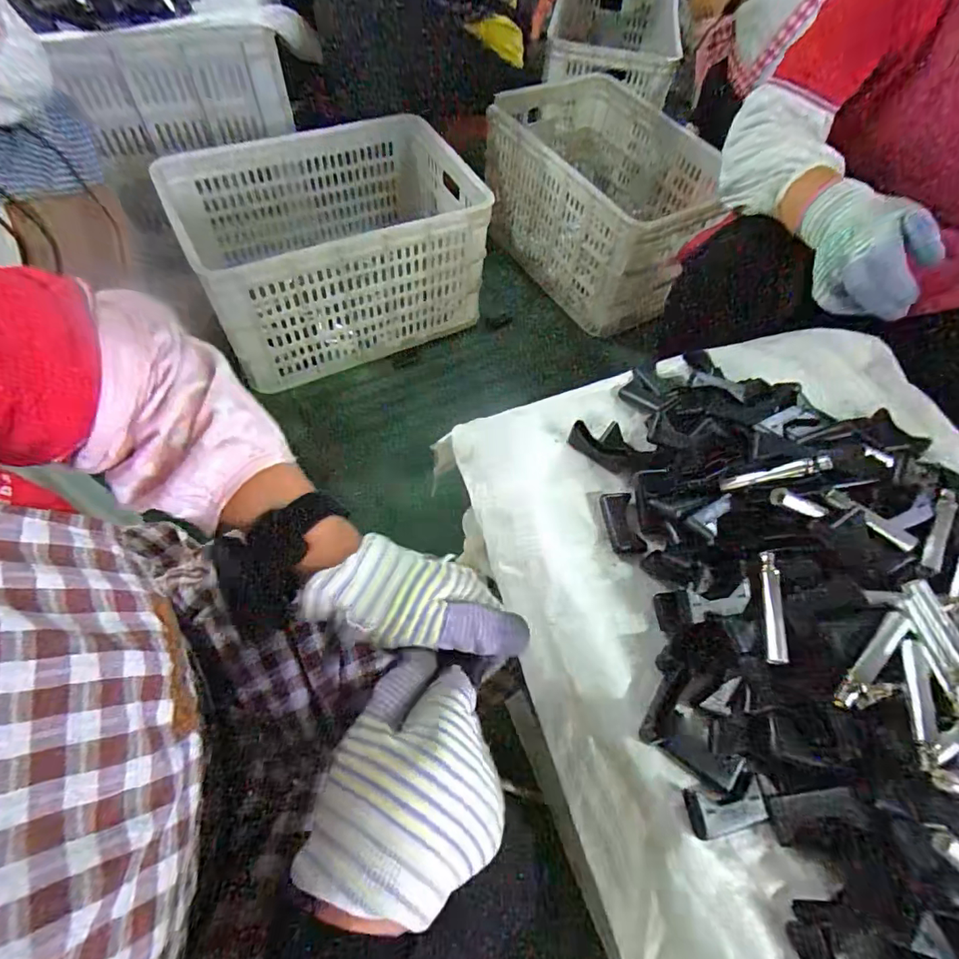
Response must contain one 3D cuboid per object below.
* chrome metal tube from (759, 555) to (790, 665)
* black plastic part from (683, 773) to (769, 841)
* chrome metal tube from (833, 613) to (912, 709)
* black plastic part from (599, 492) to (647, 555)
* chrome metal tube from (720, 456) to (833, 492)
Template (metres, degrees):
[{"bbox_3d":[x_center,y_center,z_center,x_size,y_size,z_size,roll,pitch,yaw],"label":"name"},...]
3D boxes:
[{"bbox_3d":[0.219,0.094,0.373,0.014,0.012,0.081,10,59,2],"label":"chrome metal tube"},{"bbox_3d":[0.167,0.221,0.338,0.055,0.010,0.028,-9,61,-9],"label":"black plastic part"},{"bbox_3d":[0.273,0.124,0.348,0.083,0.013,0.016,-38,69,-23],"label":"chrome metal tube"},{"bbox_3d":[0.128,0.040,0.451,0.027,0.008,0.059,-5,60,-7],"label":"black plastic part"},{"bbox_3d":[0.247,-0.004,0.422,0.082,0.009,0.012,-16,54,29],"label":"chrome metal tube"}]

